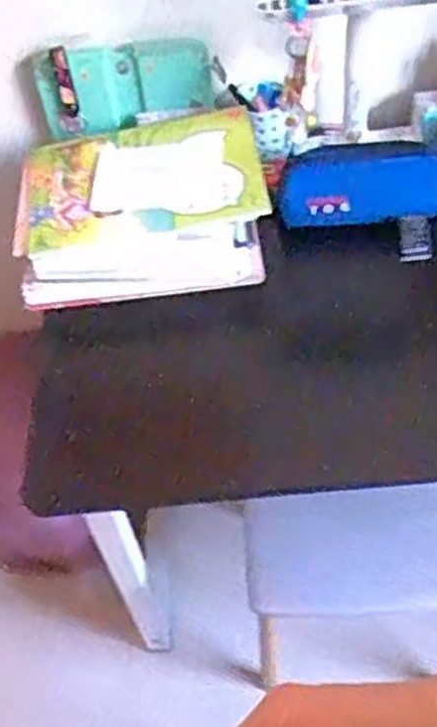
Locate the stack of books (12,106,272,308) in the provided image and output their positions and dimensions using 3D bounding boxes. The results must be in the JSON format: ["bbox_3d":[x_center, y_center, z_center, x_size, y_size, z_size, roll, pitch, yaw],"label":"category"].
[{"bbox_3d":[-0.101,-0.213,1.024,0.317,0.118,0.225,-7,51,0],"label":"stack of books"}]

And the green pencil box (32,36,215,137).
[{"bbox_3d":[-0.127,-0.375,1.039,0.235,0.120,0.026,-7,51,0],"label":"green pencil box"}]

